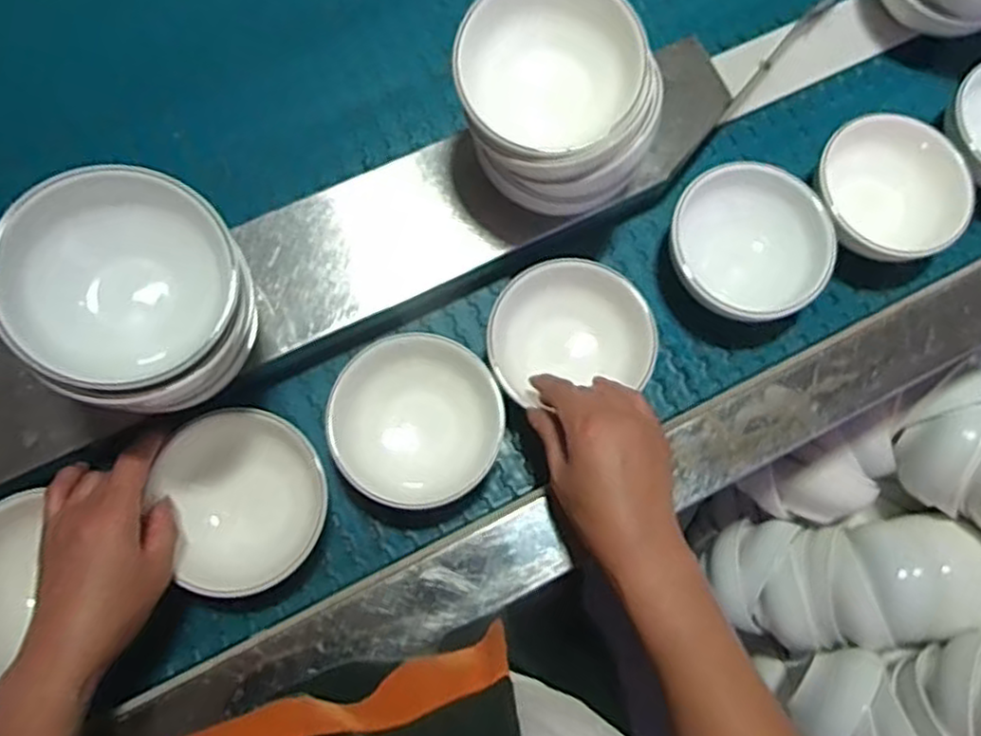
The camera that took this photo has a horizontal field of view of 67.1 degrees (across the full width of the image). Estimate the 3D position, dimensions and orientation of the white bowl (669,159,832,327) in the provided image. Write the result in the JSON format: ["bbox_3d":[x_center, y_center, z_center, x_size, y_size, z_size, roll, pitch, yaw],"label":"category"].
[{"bbox_3d":[0.192,-0.090,0.555,0.117,0.057,0.096,41,82,4],"label":"white bowl"}]

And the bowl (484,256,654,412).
[{"bbox_3d":[0.053,-0.026,0.522,0.106,0.044,0.093,-12,78,-4],"label":"bowl"}]

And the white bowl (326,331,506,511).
[{"bbox_3d":[-0.049,0.035,0.506,0.111,0.038,0.113,0,81,-2],"label":"white bowl"}]

